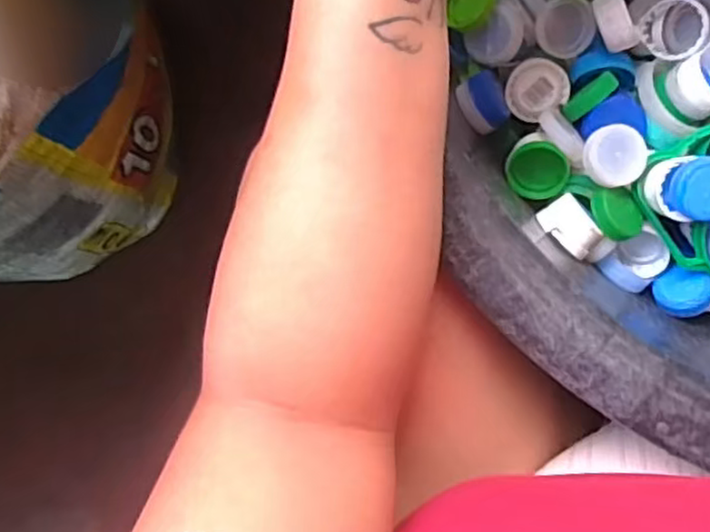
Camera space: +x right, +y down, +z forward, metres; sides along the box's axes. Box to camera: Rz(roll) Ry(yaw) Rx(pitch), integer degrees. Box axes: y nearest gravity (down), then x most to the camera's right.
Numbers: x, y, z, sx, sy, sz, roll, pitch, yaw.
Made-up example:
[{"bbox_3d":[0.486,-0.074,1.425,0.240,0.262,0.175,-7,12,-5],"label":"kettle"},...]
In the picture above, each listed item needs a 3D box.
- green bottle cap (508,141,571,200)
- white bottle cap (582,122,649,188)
[{"bbox_3d":[0.096,-0.050,0.355,0.030,0.012,0.030,1,98,5],"label":"green bottle cap"},{"bbox_3d":[0.133,-0.057,0.347,0.031,0.015,0.030,1,98,5],"label":"white bottle cap"}]

